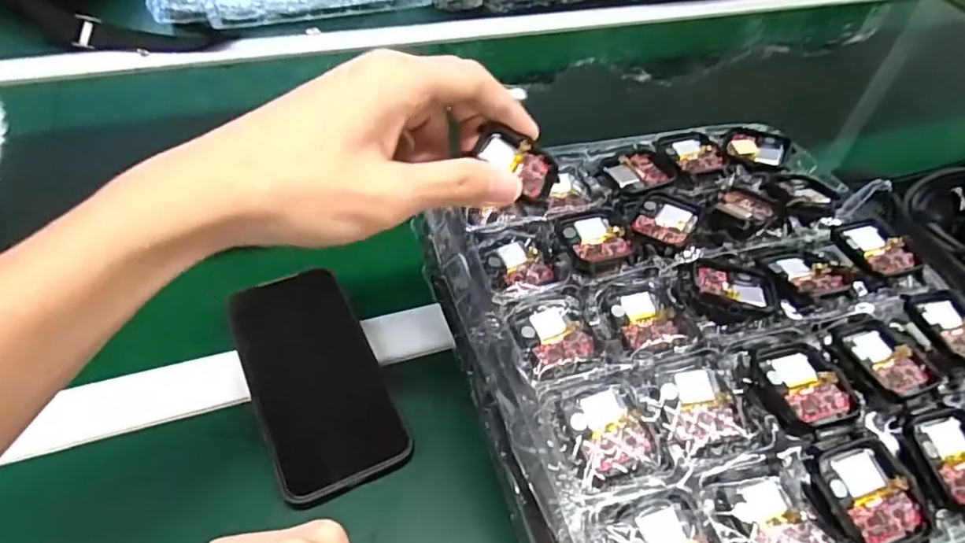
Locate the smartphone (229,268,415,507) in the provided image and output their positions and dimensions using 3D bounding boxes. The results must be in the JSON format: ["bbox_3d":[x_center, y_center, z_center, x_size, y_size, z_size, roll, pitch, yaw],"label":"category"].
[{"bbox_3d":[-0.108,0.063,0.379,0.077,0.014,0.159,-19,52,-22],"label":"smartphone"}]

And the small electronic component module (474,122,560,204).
[{"bbox_3d":[0.017,-0.054,0.296,0.043,0.004,0.033,35,54,-7],"label":"small electronic component module"}]

